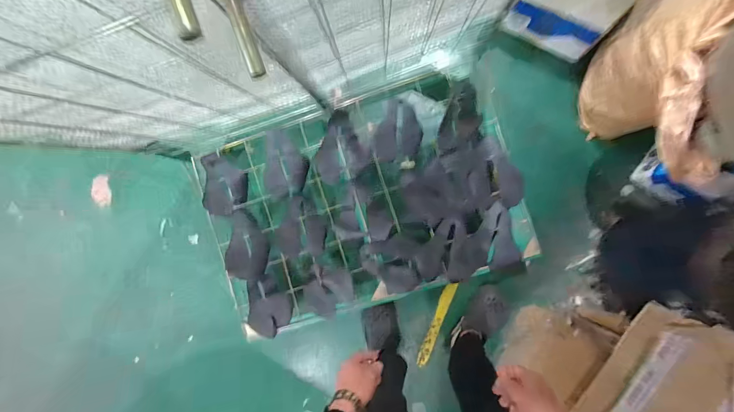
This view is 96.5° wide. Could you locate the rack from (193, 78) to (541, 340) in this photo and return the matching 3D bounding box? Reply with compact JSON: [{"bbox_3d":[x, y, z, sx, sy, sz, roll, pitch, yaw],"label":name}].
[{"bbox_3d":[-0.017,0.002,1.077,0.968,0.075,0.652,-14,90,5],"label":"rack"}]

